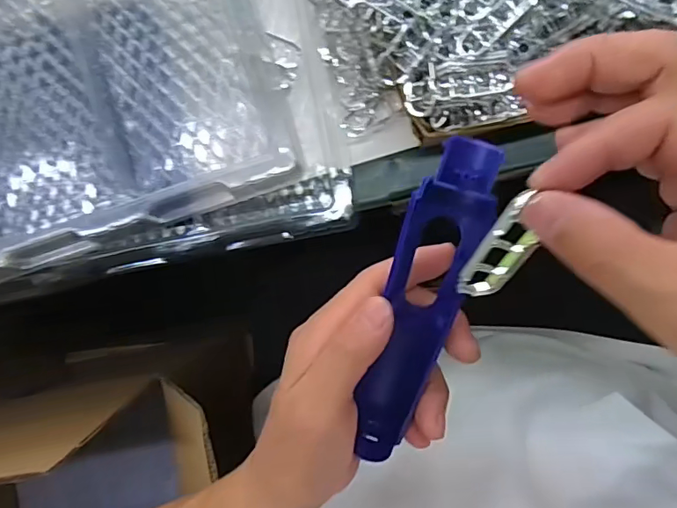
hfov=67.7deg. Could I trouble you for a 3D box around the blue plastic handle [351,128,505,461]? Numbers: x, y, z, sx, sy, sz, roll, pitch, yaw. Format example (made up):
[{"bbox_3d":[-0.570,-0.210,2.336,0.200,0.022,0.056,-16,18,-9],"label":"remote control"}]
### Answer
[{"bbox_3d":[0.041,0.028,0.257,0.038,0.023,0.172,16,111,4],"label":"blue plastic handle"}]

